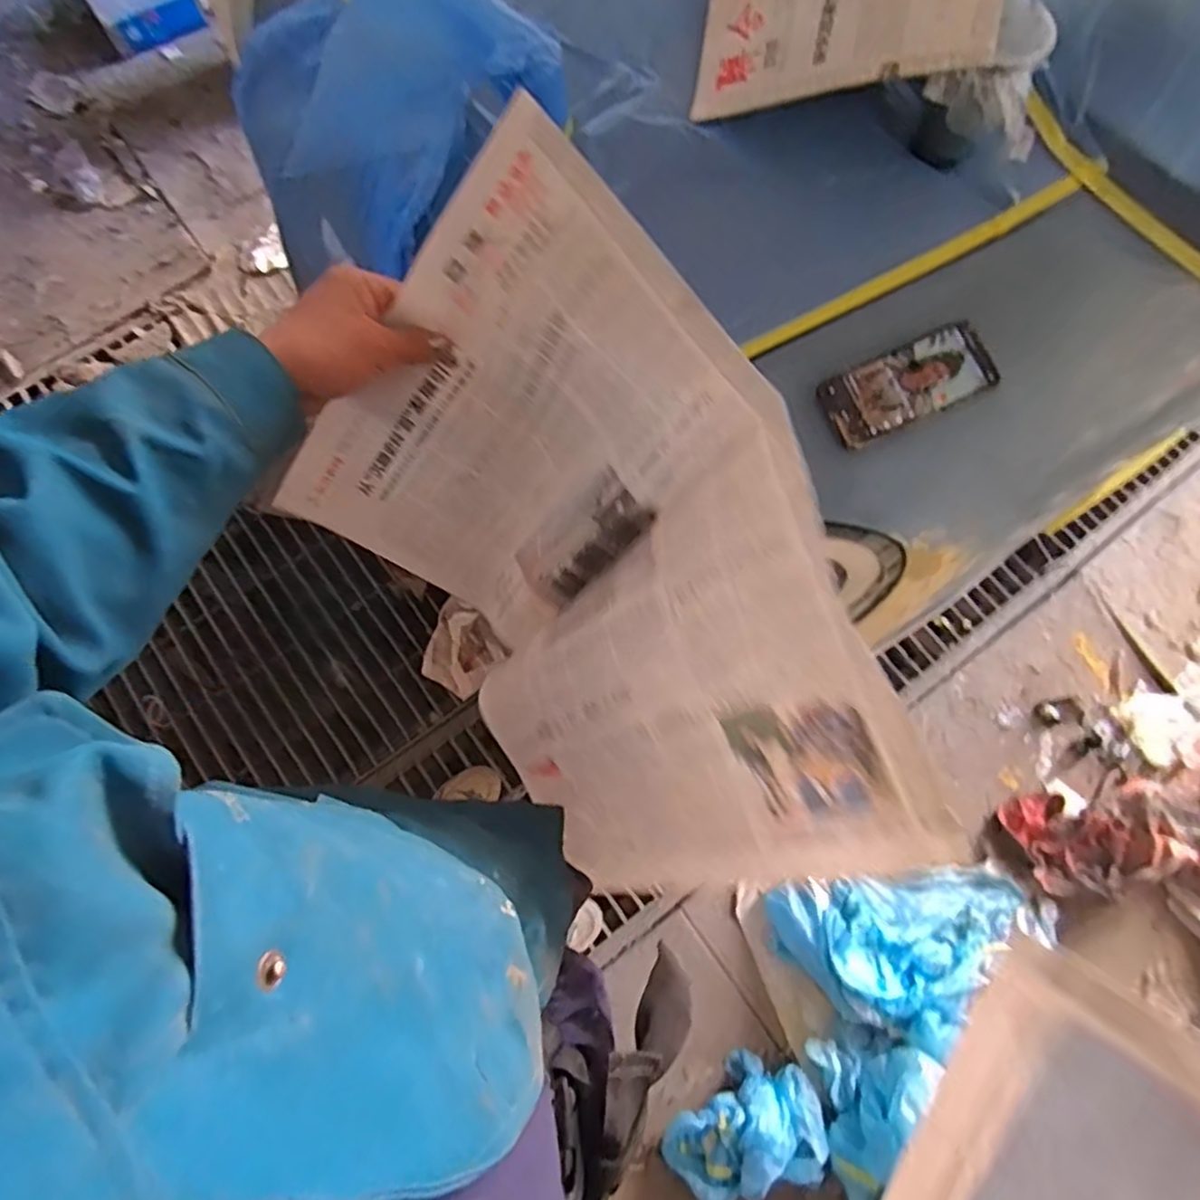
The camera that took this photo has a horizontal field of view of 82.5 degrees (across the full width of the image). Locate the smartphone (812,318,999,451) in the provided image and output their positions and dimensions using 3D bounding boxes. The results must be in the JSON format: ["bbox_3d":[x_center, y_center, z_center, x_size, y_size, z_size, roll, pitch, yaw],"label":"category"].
[{"bbox_3d":[0.302,-0.210,0.669,0.163,0.006,0.074,-24,83,2],"label":"smartphone"}]

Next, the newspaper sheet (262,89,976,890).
[{"bbox_3d":[-0.027,-0.019,0.500,0.116,0.356,0.494,-15,70,-43],"label":"newspaper sheet"}]

